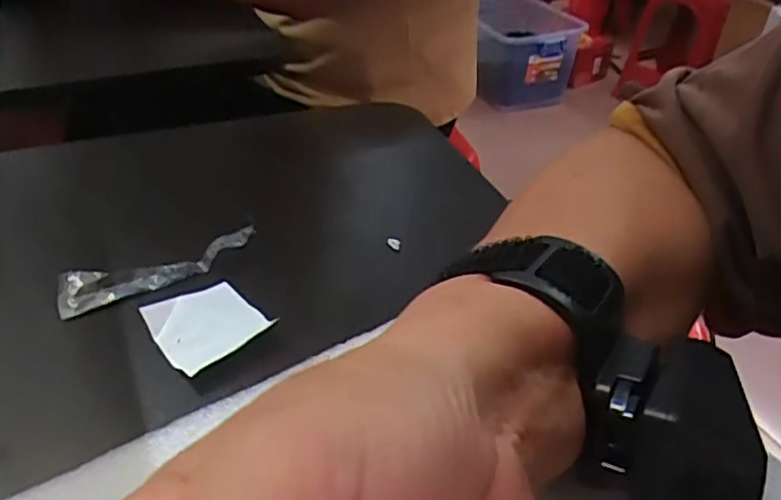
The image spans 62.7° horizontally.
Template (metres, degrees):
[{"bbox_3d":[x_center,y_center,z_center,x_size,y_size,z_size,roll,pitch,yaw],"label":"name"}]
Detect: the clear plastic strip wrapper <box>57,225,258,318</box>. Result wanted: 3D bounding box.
[{"bbox_3d":[-0.107,0.008,0.300,0.089,0.011,0.021,-13,39,-19],"label":"clear plastic strip wrapper"}]

